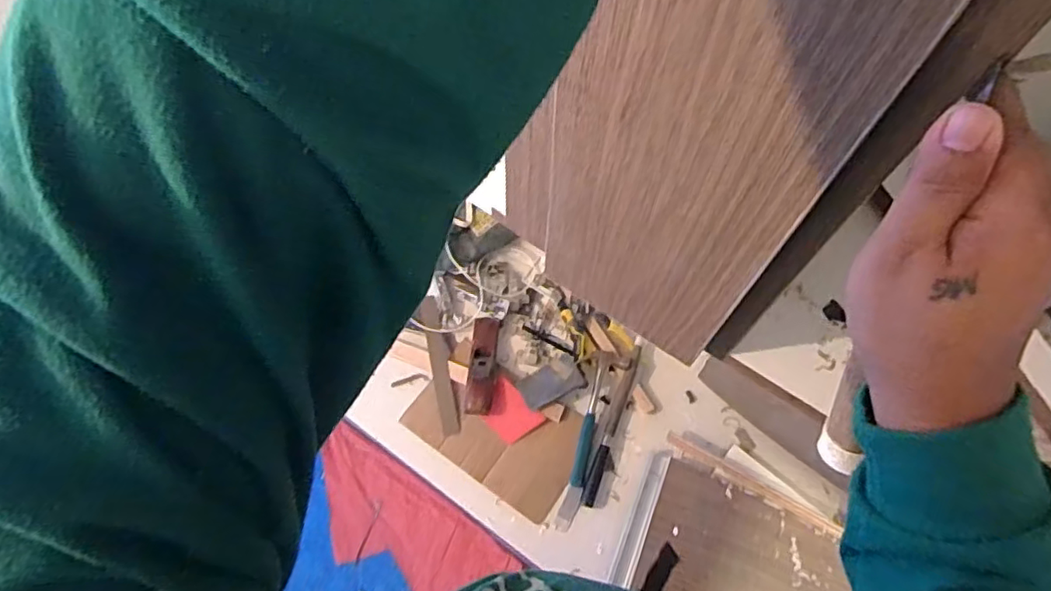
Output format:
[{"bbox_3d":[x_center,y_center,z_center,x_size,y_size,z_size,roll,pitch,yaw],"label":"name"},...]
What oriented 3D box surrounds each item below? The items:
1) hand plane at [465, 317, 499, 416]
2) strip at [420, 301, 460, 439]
[{"bbox_3d":[-0.079,0.123,1.142,0.057,0.046,0.193,2,49,1],"label":"hand plane"},{"bbox_3d":[-0.164,0.129,1.169,0.038,0.010,0.268,-12,66,-6],"label":"strip"}]

